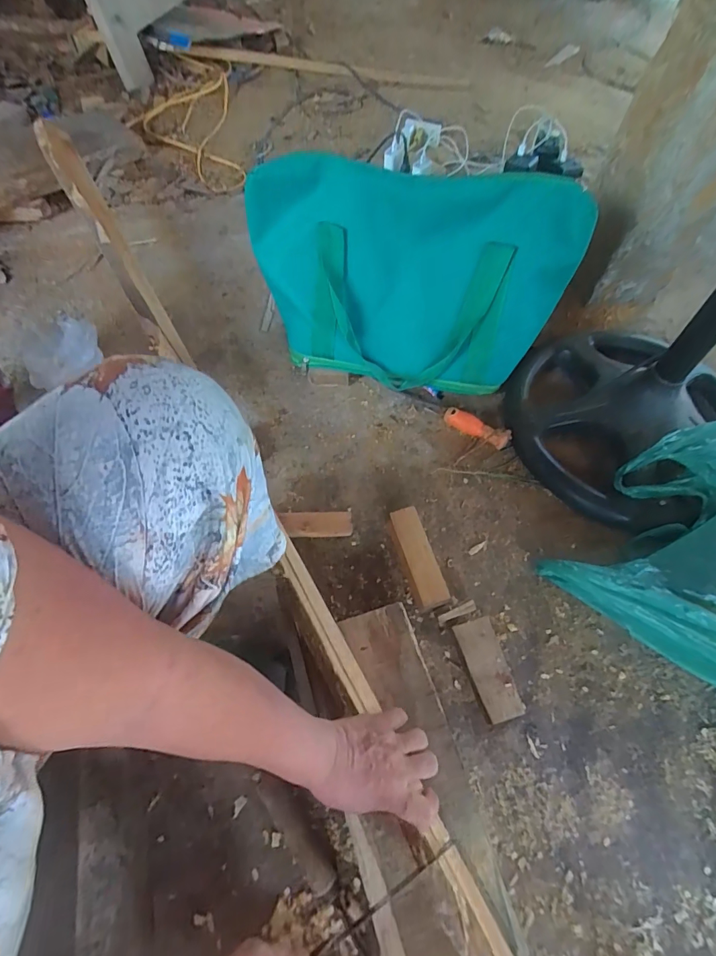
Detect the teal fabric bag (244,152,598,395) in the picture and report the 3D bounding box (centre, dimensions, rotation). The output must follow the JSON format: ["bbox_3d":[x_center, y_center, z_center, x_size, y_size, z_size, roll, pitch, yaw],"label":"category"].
[{"bbox_3d":[0.079,-0.280,0.672,0.480,0.272,0.167,1,61,-1],"label":"teal fabric bag"}]

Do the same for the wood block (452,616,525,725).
[{"bbox_3d":[0.160,0.233,0.537,0.047,0.017,0.112,-14,63,-9],"label":"wood block"}]

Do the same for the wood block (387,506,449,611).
[{"bbox_3d":[0.077,0.107,0.584,0.042,0.049,0.131,-16,63,-10],"label":"wood block"}]

